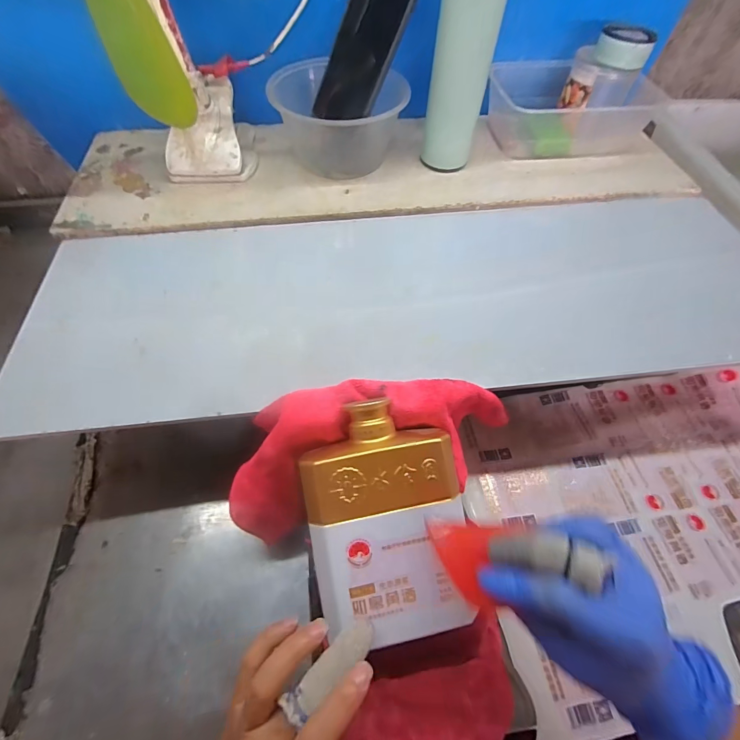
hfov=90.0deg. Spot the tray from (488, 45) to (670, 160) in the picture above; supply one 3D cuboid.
[{"bbox_3d":[0.286,-0.377,0.520,0.227,0.080,0.134,-10,62,-8],"label":"tray"}]

